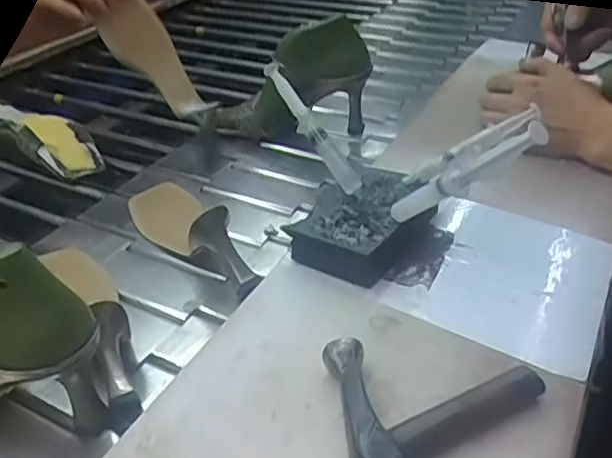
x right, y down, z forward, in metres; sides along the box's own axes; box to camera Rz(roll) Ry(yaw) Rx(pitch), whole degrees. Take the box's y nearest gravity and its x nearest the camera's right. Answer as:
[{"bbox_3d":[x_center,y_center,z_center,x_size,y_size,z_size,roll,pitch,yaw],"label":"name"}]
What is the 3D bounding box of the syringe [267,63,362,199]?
[{"bbox_3d":[0.004,-0.098,0.589,0.016,0.032,0.164,-20,62,-23],"label":"syringe"}]

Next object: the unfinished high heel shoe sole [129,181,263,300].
[{"bbox_3d":[-0.124,-0.011,0.641,0.075,0.068,0.241,-20,37,-23],"label":"unfinished high heel shoe sole"}]

